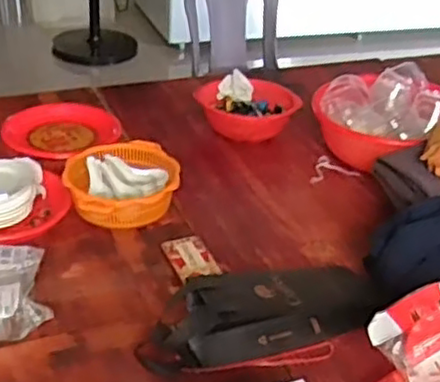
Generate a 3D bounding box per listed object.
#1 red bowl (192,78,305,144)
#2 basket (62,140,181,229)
[{"bbox_3d":[0.068,-0.186,1.662,0.180,0.083,0.193,-19,38,-33],"label":"red bowl"},{"bbox_3d":[-0.191,-0.017,1.373,0.215,0.095,0.211,2,31,-1],"label":"basket"}]

